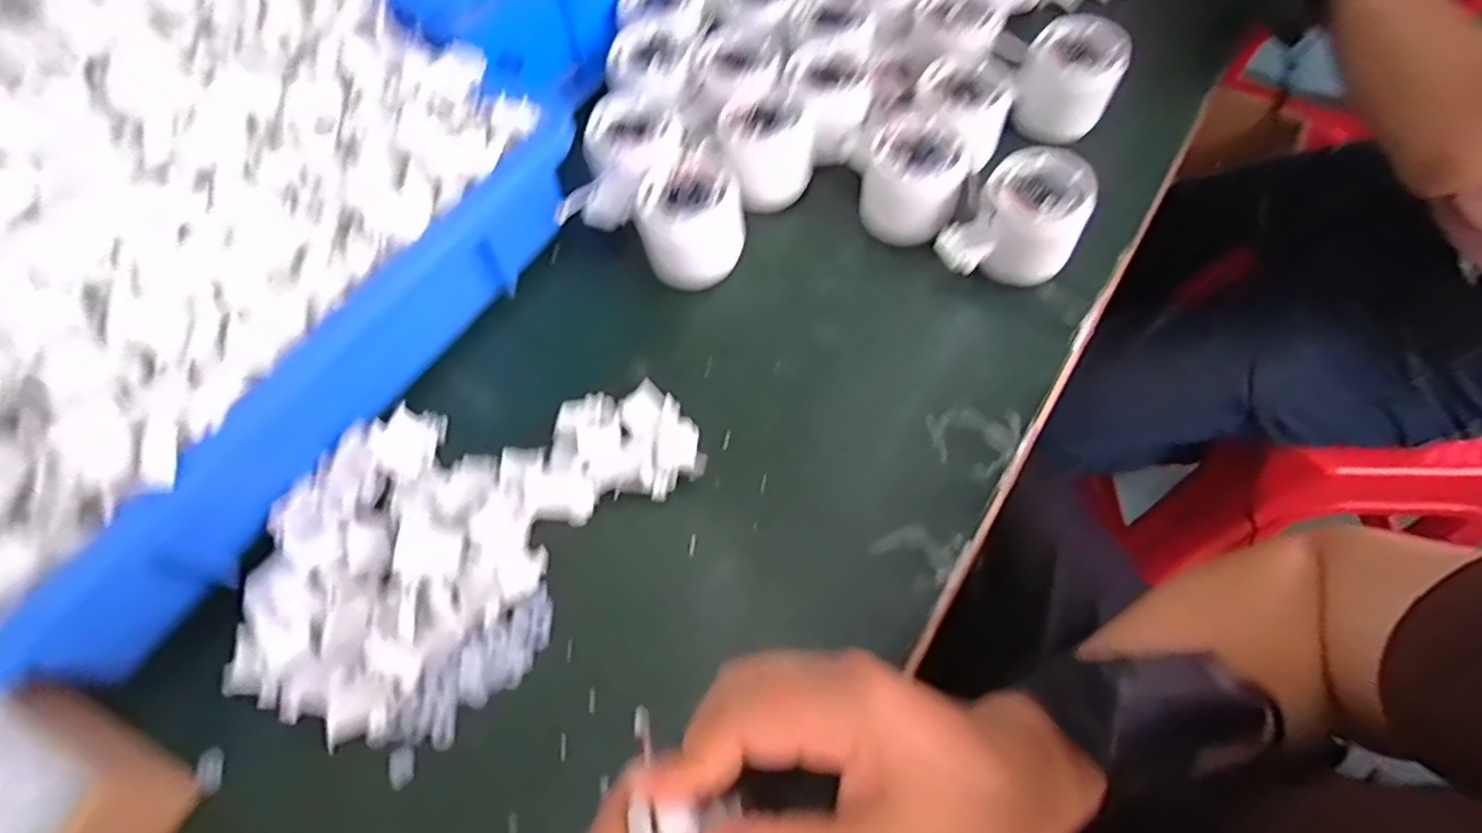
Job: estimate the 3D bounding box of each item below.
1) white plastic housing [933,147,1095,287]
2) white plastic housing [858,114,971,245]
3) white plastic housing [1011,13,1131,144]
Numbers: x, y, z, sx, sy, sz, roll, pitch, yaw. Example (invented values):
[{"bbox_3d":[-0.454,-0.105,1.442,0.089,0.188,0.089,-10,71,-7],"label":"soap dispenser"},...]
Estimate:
[{"bbox_3d":[0.161,-0.108,0.416,0.079,0.053,0.062,-40,69,-17],"label":"white plastic housing"},{"bbox_3d":[0.106,-0.146,0.437,0.055,0.051,0.057,-1,62,1],"label":"white plastic housing"},{"bbox_3d":[0.214,-0.222,0.467,0.058,0.053,0.056,-1,62,1],"label":"white plastic housing"}]

